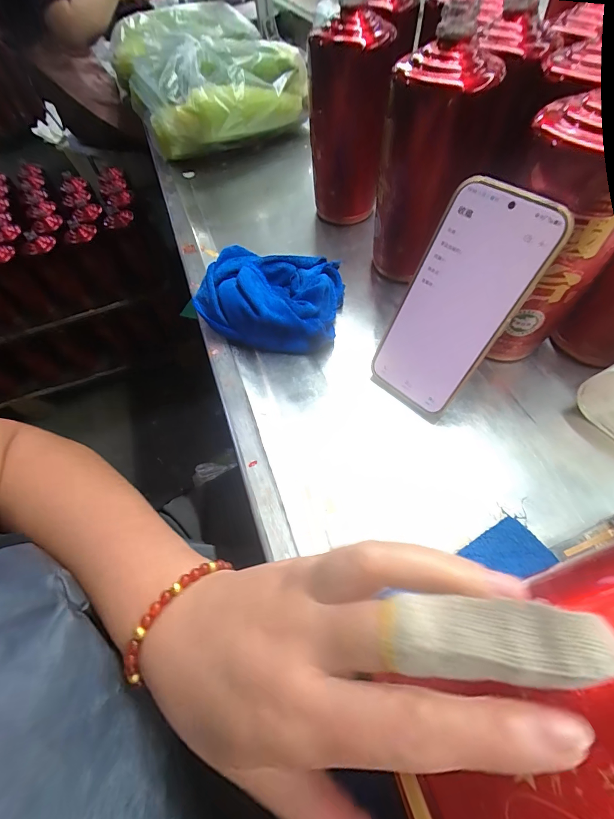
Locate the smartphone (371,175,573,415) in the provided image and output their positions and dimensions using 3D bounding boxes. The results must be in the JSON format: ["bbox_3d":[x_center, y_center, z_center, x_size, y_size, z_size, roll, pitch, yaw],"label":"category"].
[{"bbox_3d":[0.104,-0.071,0.256,0.074,0.156,0.004,40,42,23],"label":"smartphone"}]

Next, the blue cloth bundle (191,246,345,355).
[{"bbox_3d":[-0.035,-0.119,0.356,0.138,0.056,0.117,5,59,10],"label":"blue cloth bundle"}]

